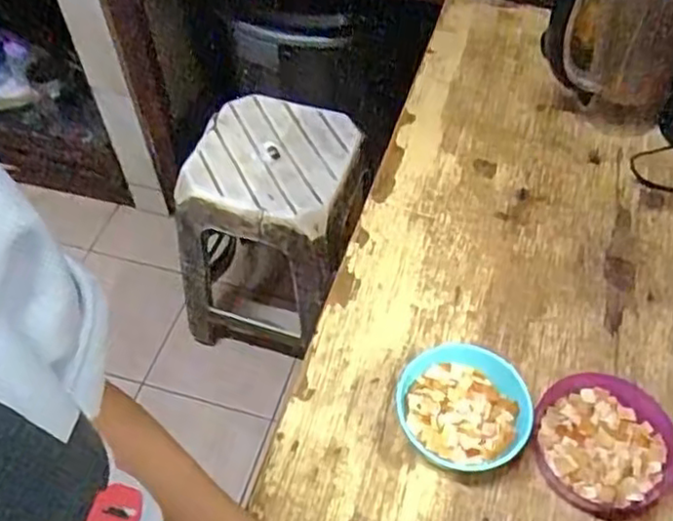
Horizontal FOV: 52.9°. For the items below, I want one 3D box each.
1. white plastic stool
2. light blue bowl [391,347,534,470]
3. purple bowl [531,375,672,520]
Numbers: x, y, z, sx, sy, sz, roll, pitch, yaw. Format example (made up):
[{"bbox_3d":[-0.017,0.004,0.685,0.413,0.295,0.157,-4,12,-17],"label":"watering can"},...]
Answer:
[{"bbox_3d":[-0.115,-0.051,1.366,0.309,0.425,0.311,16,54,13],"label":"white plastic stool"},{"bbox_3d":[0.109,0.136,0.595,0.113,0.058,0.104,0,54,-1],"label":"light blue bowl"},{"bbox_3d":[0.233,0.161,0.593,0.115,0.037,0.113,19,55,13],"label":"purple bowl"}]

